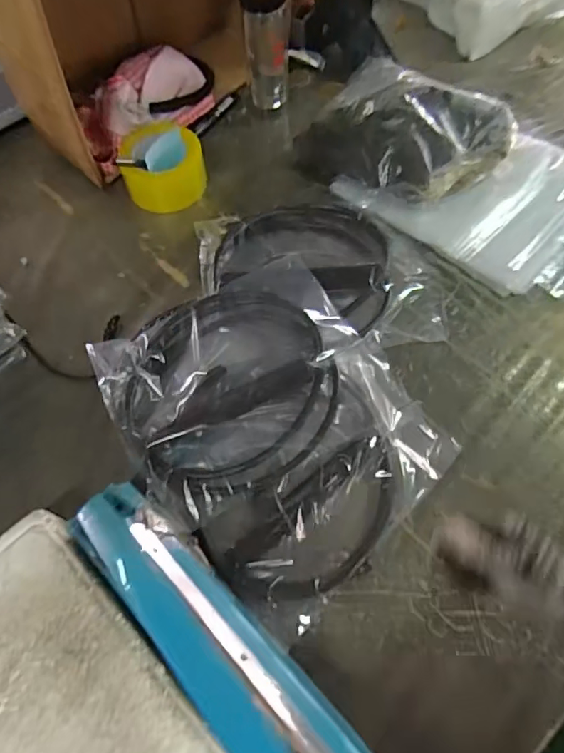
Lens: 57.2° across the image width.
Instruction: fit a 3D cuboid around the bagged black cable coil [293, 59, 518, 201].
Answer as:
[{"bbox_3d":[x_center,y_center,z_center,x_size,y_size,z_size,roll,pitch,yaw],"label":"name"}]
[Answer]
[{"bbox_3d":[0.176,-0.350,0.751,0.276,0.079,0.200,28,68,14],"label":"bagged black cable coil"}]

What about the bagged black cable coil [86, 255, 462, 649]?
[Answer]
[{"bbox_3d":[-0.011,0.042,0.582,0.291,0.051,0.363,-35,68,-14],"label":"bagged black cable coil"}]

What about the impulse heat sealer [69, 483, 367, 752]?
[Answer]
[{"bbox_3d":[-0.037,0.245,0.423,0.079,0.115,0.378,-39,69,-16],"label":"impulse heat sealer"}]

